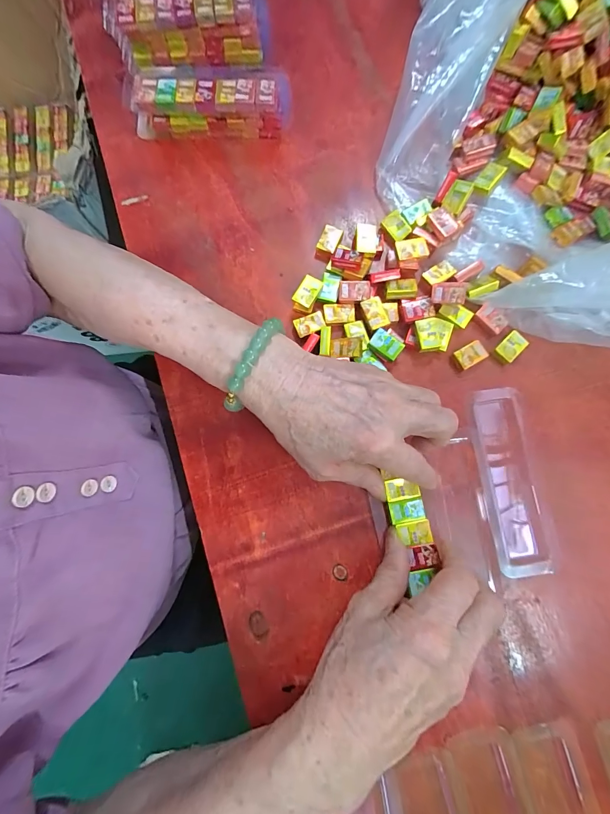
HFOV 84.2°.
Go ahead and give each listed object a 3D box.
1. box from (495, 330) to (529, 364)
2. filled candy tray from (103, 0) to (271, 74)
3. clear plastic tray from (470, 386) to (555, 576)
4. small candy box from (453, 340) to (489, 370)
[{"bbox_3d":[0.171,-0.050,0.278,0.018,0.004,0.026,44,83,8],"label":"box"},{"bbox_3d":[-0.104,-0.345,0.313,0.138,0.052,0.031,-6,79,0],"label":"filled candy tray"},{"bbox_3d":[0.157,0.055,0.261,0.046,0.009,0.136,-6,79,-1],"label":"clear plastic tray"},{"bbox_3d":[0.137,-0.043,0.277,0.025,0.004,0.017,-29,81,-5],"label":"small candy box"}]

